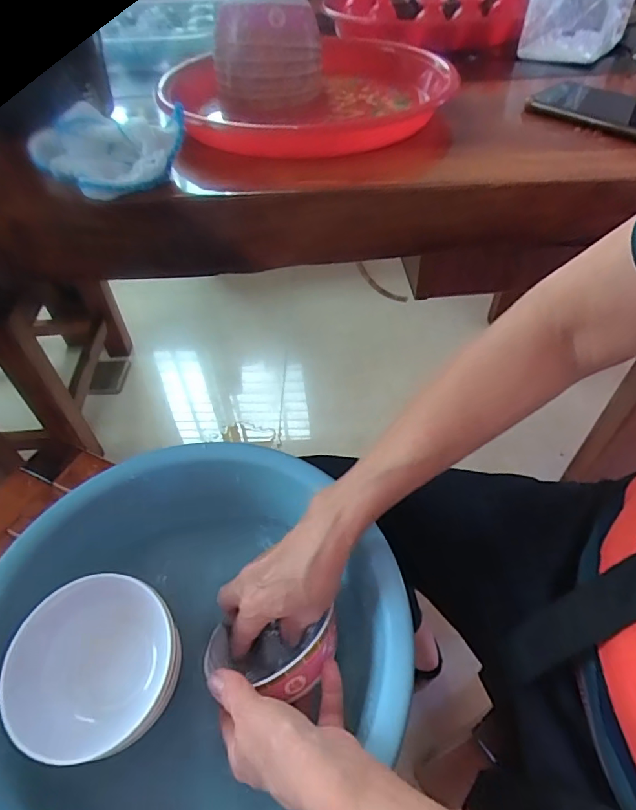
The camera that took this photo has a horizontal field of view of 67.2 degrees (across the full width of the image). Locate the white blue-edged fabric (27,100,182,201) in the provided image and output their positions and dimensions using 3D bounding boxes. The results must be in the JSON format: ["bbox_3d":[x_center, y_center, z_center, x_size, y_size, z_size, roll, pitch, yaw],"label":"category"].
[{"bbox_3d":[-0.172,-0.217,0.398,0.117,0.038,0.098,33,58,27],"label":"white blue-edged fabric"}]

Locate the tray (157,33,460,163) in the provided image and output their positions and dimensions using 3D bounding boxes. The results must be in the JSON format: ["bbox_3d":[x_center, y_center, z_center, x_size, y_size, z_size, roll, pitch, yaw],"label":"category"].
[{"bbox_3d":[0.007,-0.296,0.470,0.284,0.049,0.228,-24,52,-18],"label":"tray"}]

